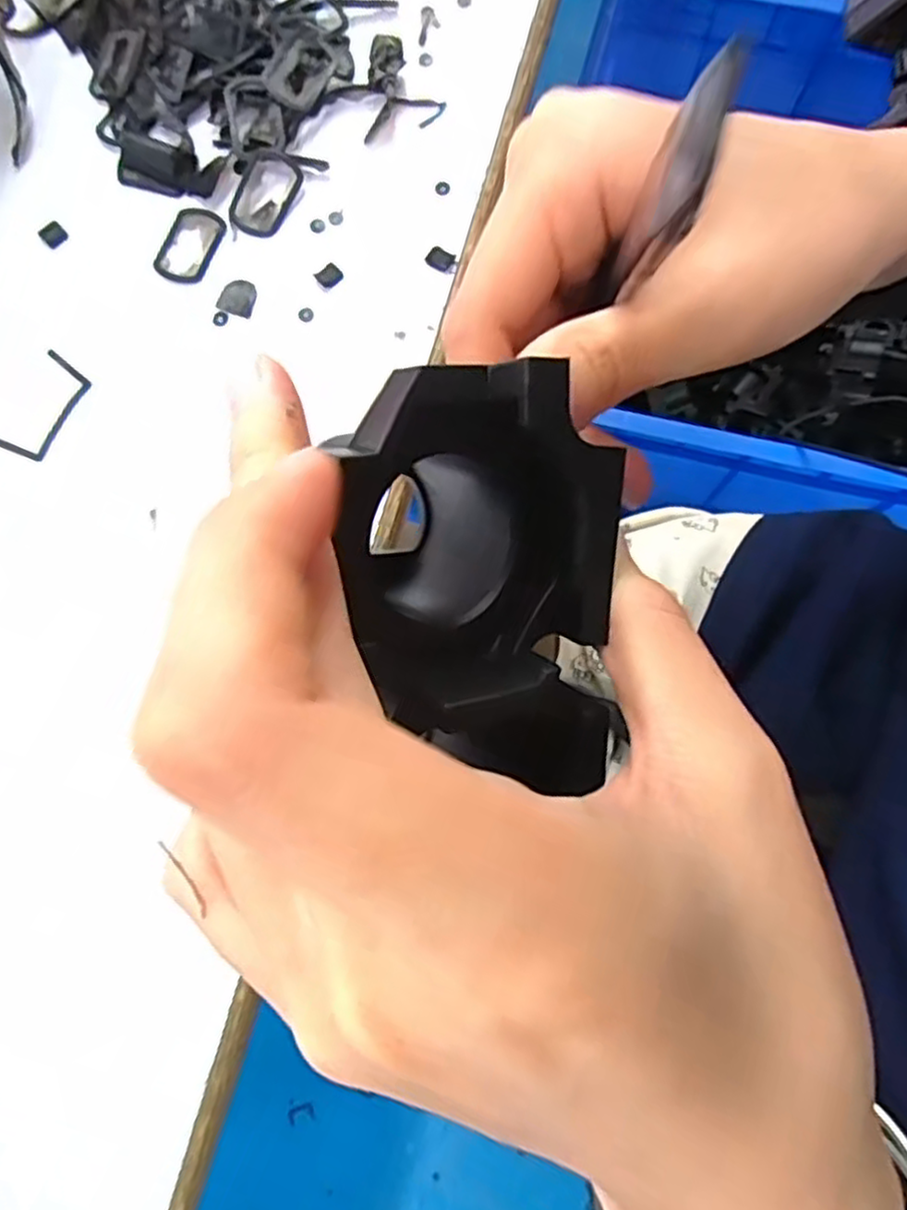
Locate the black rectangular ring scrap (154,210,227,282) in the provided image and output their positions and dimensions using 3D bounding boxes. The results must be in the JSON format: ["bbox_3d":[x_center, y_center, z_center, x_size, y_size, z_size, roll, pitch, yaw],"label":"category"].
[{"bbox_3d":[-0.080,-0.109,0.214,0.017,0.004,0.025,20,80,5],"label":"black rectangular ring scrap"}]

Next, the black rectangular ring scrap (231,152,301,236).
[{"bbox_3d":[-0.058,-0.124,0.216,0.017,0.005,0.025,27,81,6],"label":"black rectangular ring scrap"}]

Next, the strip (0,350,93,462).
[{"bbox_3d":[-0.119,-0.058,0.206,0.017,0.004,0.032,29,81,6],"label":"strip"}]

